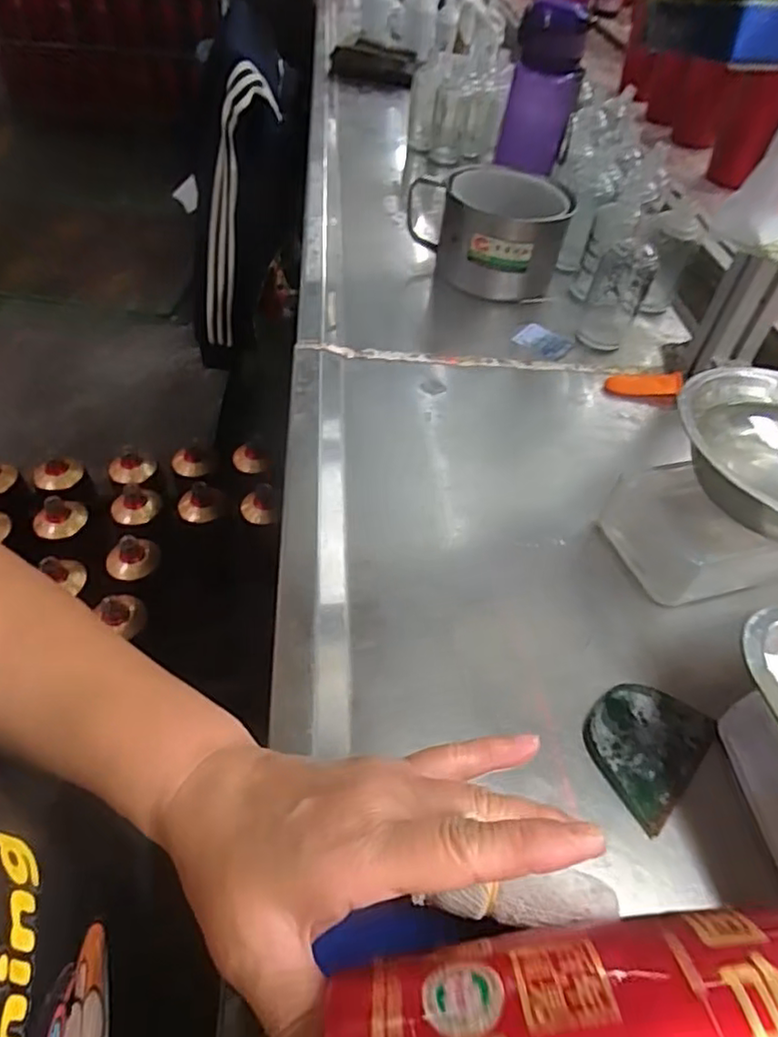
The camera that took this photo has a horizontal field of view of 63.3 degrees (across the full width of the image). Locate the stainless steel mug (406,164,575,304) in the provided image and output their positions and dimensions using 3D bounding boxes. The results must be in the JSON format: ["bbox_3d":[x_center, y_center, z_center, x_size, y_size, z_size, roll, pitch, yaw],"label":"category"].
[{"bbox_3d":[0.117,-0.310,0.681,0.142,0.097,0.128,20,50,12],"label":"stainless steel mug"}]

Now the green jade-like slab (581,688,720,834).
[{"bbox_3d":[0.143,0.124,0.353,0.079,0.007,0.059,-34,66,-32],"label":"green jade-like slab"}]

